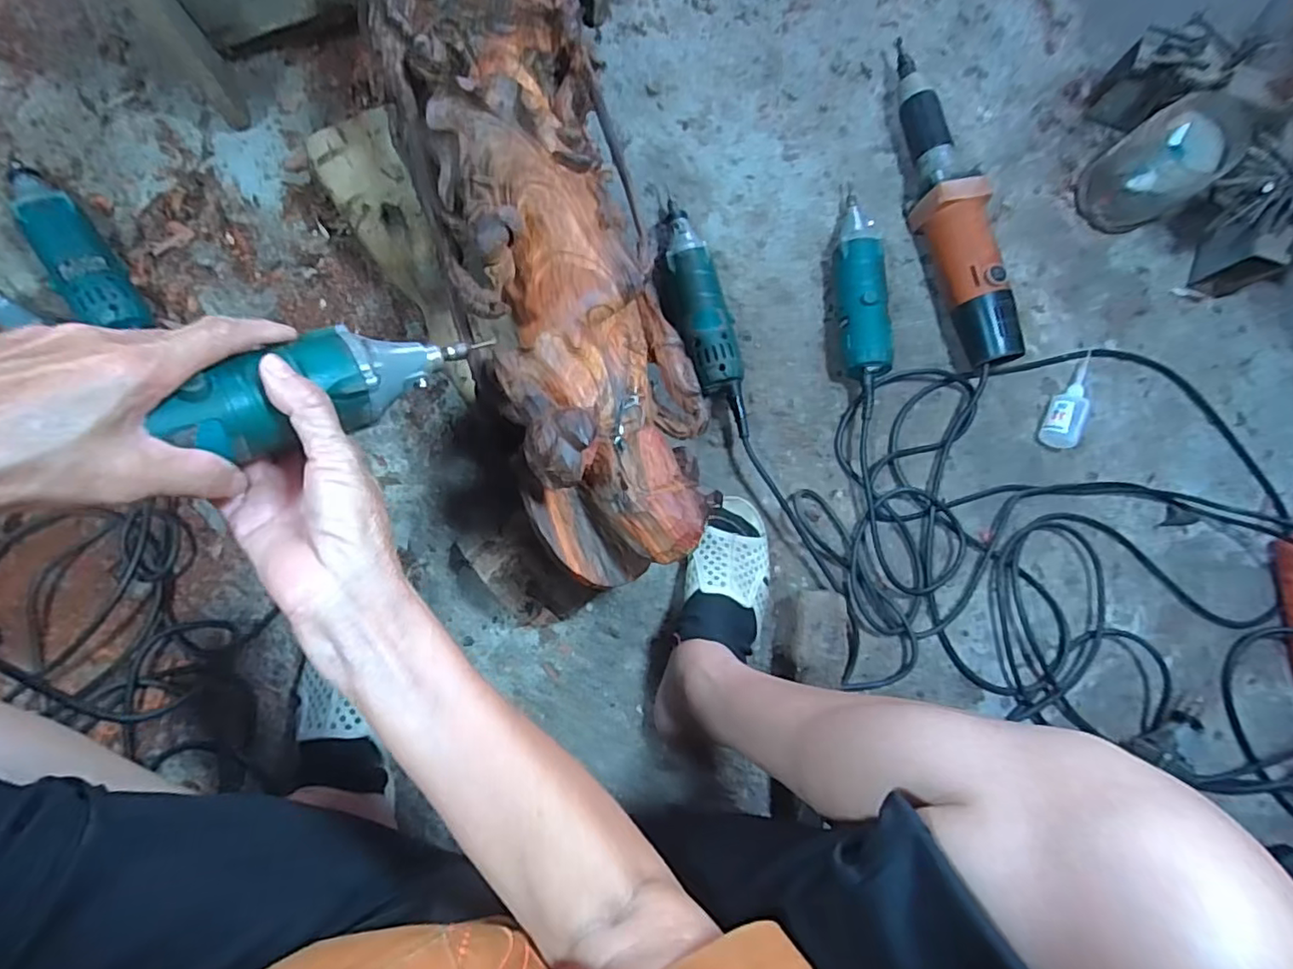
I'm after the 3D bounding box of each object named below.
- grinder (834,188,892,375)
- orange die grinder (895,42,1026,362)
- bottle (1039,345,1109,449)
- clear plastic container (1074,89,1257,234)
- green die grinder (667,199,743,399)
[{"bbox_3d":[0.228,-0.221,0.646,0.048,0.057,0.222,1,82,-5],"label":"grinder"},{"bbox_3d":[0.329,-0.321,0.667,0.056,0.075,0.394,-14,84,-7],"label":"orange die grinder"},{"bbox_3d":[0.483,-0.101,0.669,0.034,0.032,0.137,33,81,0],"label":"bottle"},{"bbox_3d":[0.576,-0.359,0.675,0.098,0.111,0.098,-29,86,-8],"label":"clear plastic container"},{"bbox_3d":[0.054,-0.200,0.631,0.060,0.055,0.208,-13,85,-8],"label":"green die grinder"}]

